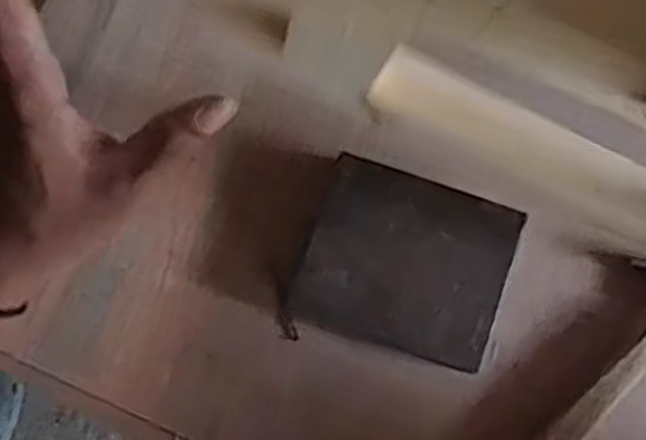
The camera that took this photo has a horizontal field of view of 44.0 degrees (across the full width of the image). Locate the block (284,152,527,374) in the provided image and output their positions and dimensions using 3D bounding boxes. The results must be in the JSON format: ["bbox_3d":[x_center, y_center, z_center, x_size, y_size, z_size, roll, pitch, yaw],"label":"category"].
[{"bbox_3d":[0.064,0.036,0.644,0.160,0.039,0.135,18,77,6],"label":"block"}]

